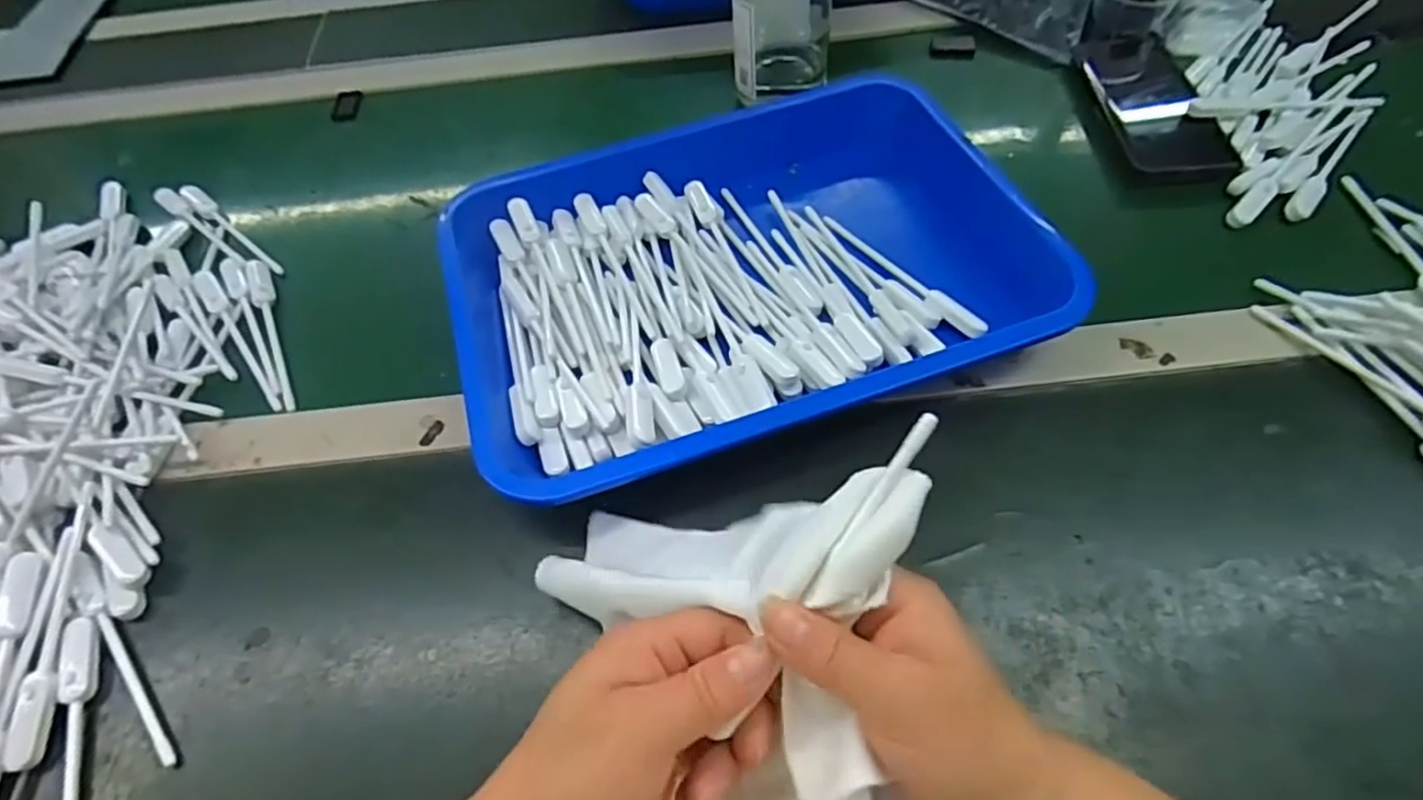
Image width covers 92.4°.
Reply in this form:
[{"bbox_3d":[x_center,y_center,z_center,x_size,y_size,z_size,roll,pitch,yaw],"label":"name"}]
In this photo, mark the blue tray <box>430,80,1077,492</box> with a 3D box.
[{"bbox_3d":[0.012,-0.099,0.454,0.360,0.042,0.287,-19,59,-8],"label":"blue tray"}]

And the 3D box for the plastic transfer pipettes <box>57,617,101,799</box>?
[{"bbox_3d":[-0.307,0.172,0.325,0.014,0.009,0.139,-18,59,-8],"label":"plastic transfer pipettes"}]

